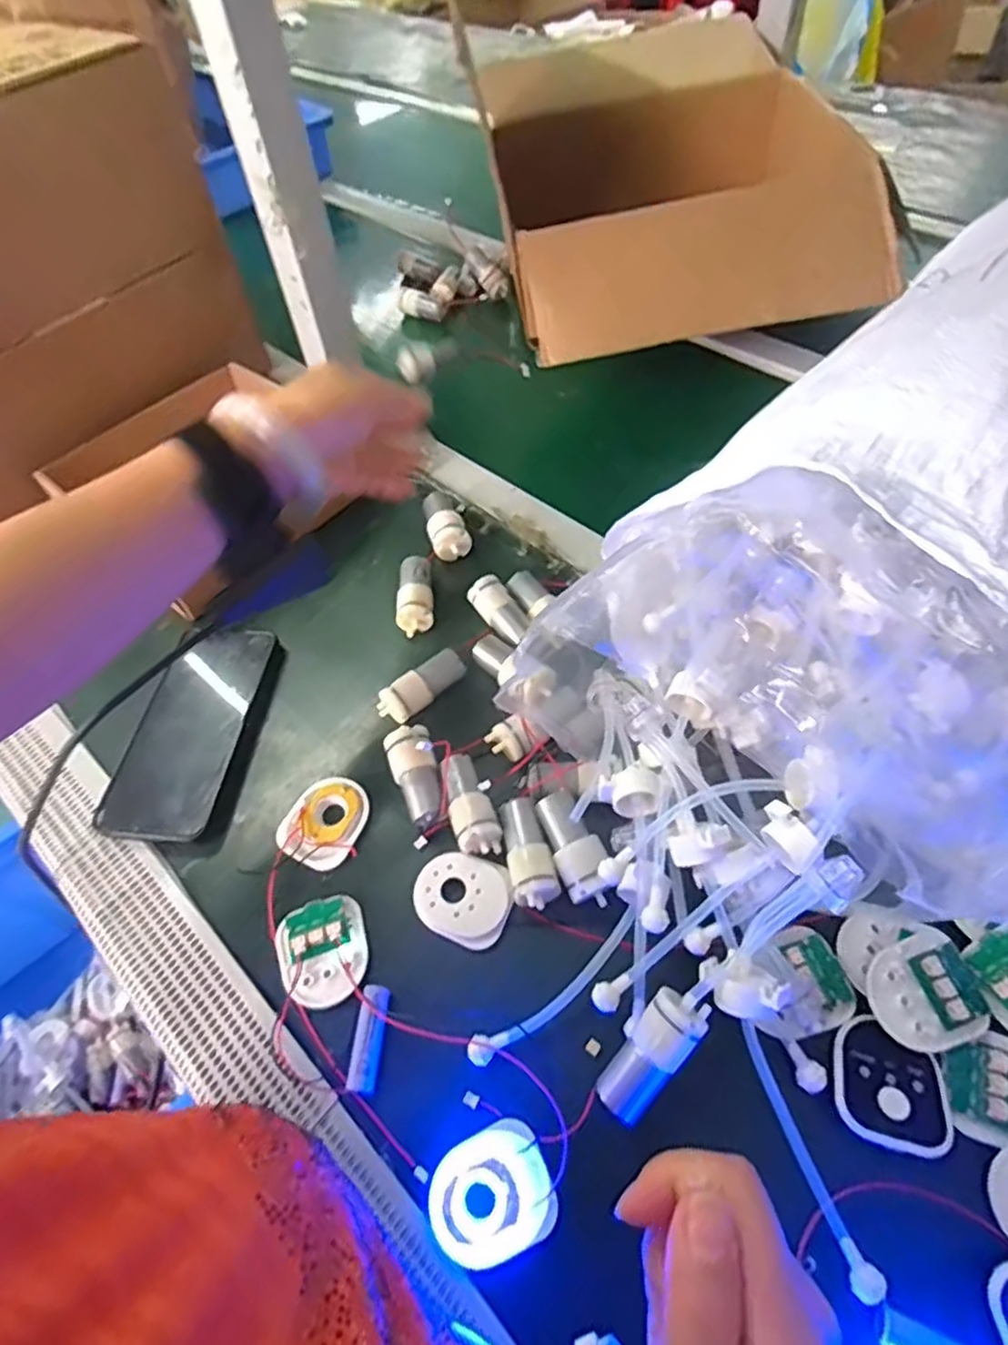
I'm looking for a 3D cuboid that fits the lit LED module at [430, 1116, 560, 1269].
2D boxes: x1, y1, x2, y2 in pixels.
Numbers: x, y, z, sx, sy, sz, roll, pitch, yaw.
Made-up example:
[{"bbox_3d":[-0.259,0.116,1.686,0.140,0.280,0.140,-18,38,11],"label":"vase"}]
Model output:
[{"bbox_3d":[-0.006,0.246,0.320,0.057,0.007,0.048,-21,56,-10],"label":"lit LED module"}]

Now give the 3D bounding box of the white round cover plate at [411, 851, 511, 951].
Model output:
[{"bbox_3d":[-0.024,0.133,0.399,0.055,0.010,0.048,16,57,15],"label":"white round cover plate"}]

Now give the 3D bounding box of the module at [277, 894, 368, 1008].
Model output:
[{"bbox_3d":[-0.103,0.158,0.387,0.048,0.011,0.056,-20,55,-9],"label":"module"}]

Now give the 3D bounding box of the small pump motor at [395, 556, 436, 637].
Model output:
[{"bbox_3d":[-0.067,-0.059,0.525,0.026,0.024,0.063,-2,55,3],"label":"small pump motor"}]

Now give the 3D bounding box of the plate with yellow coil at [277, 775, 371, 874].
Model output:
[{"bbox_3d":[-0.114,0.095,0.432,0.048,0.011,0.058,19,58,17],"label":"plate with yellow coil"}]

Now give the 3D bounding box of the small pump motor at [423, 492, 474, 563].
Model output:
[{"bbox_3d":[-0.049,-0.125,0.564,0.032,0.028,0.065,-13,55,-4],"label":"small pump motor"}]

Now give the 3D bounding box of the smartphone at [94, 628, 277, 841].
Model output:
[{"bbox_3d":[-0.214,0.035,0.467,0.071,0.011,0.160,8,57,5],"label":"smartphone"}]

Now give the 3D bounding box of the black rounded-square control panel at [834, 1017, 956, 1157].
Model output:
[{"bbox_3d":[0.187,0.200,0.327,0.049,0.009,0.052,15,57,15],"label":"black rounded-square control panel"}]

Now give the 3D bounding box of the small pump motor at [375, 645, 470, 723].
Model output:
[{"bbox_3d":[-0.057,0.010,0.473,0.066,0.020,0.021,-38,60,-20],"label":"small pump motor"}]

